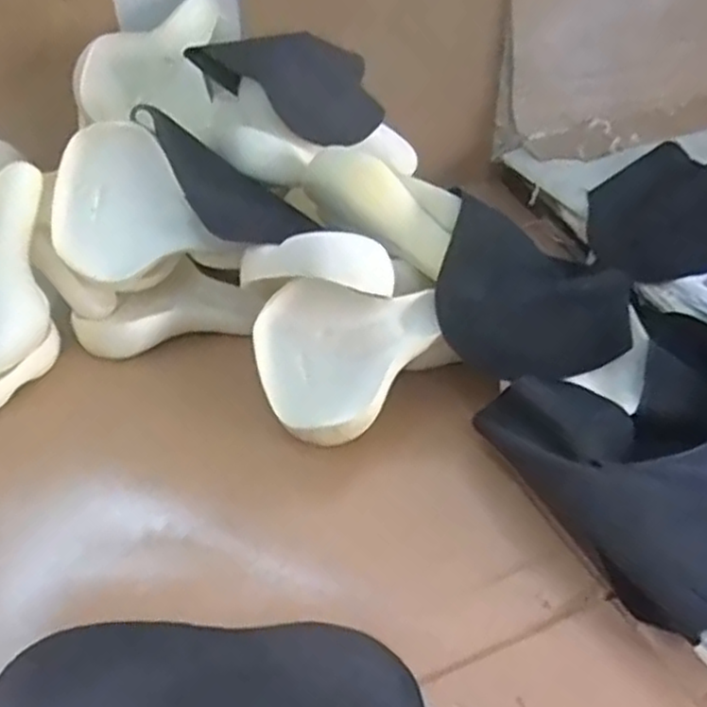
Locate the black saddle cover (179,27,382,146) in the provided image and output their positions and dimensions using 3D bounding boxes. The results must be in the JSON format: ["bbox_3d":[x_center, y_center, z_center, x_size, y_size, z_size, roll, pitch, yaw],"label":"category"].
[{"bbox_3d":[-0.084,-0.352,0.979,0.259,0.131,0.047,6,15,-25],"label":"black saddle cover"}]

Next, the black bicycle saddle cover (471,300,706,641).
[{"bbox_3d":[0.349,0.099,0.757,0.334,0.097,0.318,-21,43,-24],"label":"black bicycle saddle cover"}]

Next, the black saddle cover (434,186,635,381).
[{"bbox_3d":[0.204,-0.069,0.848,0.207,0.124,0.168,8,39,11],"label":"black saddle cover"}]

